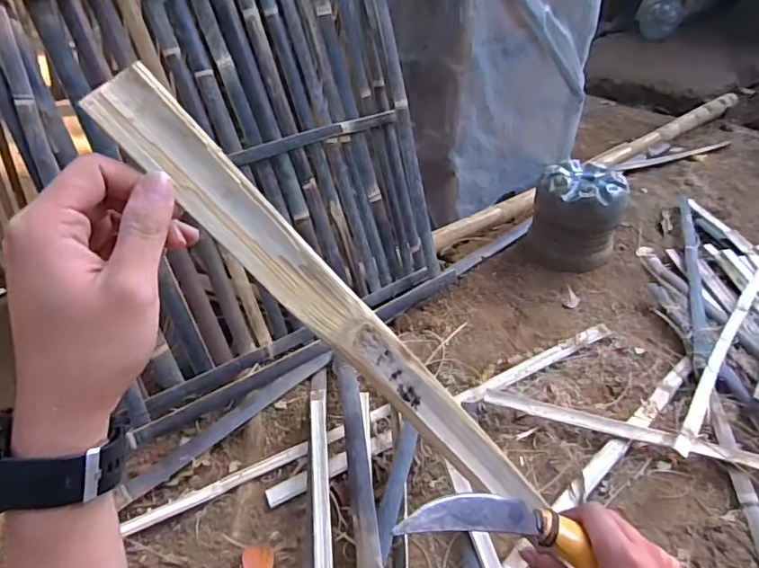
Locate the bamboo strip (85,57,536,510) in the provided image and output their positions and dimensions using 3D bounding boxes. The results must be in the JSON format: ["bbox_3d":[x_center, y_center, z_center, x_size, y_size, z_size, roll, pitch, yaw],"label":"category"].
[{"bbox_3d":[-0.010,0.034,0.322,0.034,0.365,0.006,-48,25,-13],"label":"bamboo strip"}]

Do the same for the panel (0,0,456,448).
[{"bbox_3d":[-0.287,-0.265,1.226,0.830,0.924,0.106,-24,18,-25],"label":"panel"}]

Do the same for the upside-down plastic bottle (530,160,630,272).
[{"bbox_3d":[0.562,-0.194,1.548,0.238,0.274,0.212,11,38,18],"label":"upside-down plastic bottle"}]

